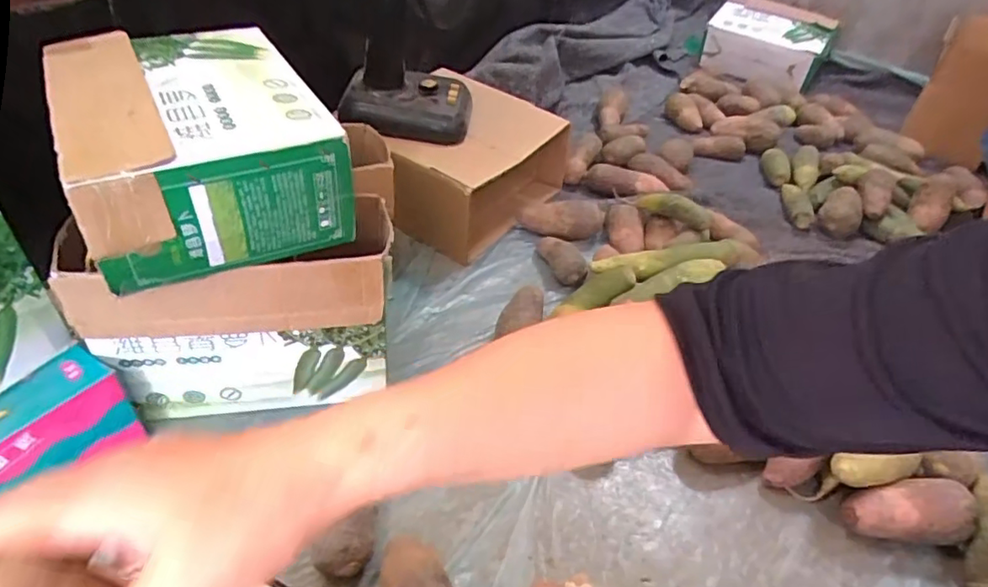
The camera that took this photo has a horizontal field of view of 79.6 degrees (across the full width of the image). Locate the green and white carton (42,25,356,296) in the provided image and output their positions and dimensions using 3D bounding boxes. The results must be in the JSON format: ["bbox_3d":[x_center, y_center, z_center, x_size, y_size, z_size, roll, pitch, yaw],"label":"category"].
[{"bbox_3d":[-0.351,-0.186,0.703,0.256,0.134,0.363,-19,48,-26],"label":"green and white carton"}]

